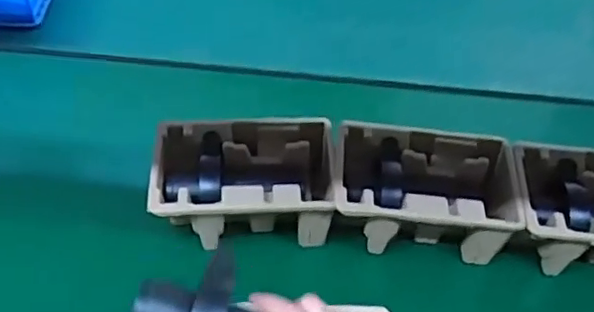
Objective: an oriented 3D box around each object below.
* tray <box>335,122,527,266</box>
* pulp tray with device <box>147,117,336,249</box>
[{"bbox_3d":[0.153,0.047,0.780,0.226,0.100,0.151,6,50,0],"label":"tray"},{"bbox_3d":[-0.066,0.036,0.774,0.222,0.095,0.139,-1,50,-5],"label":"pulp tray with device"}]

